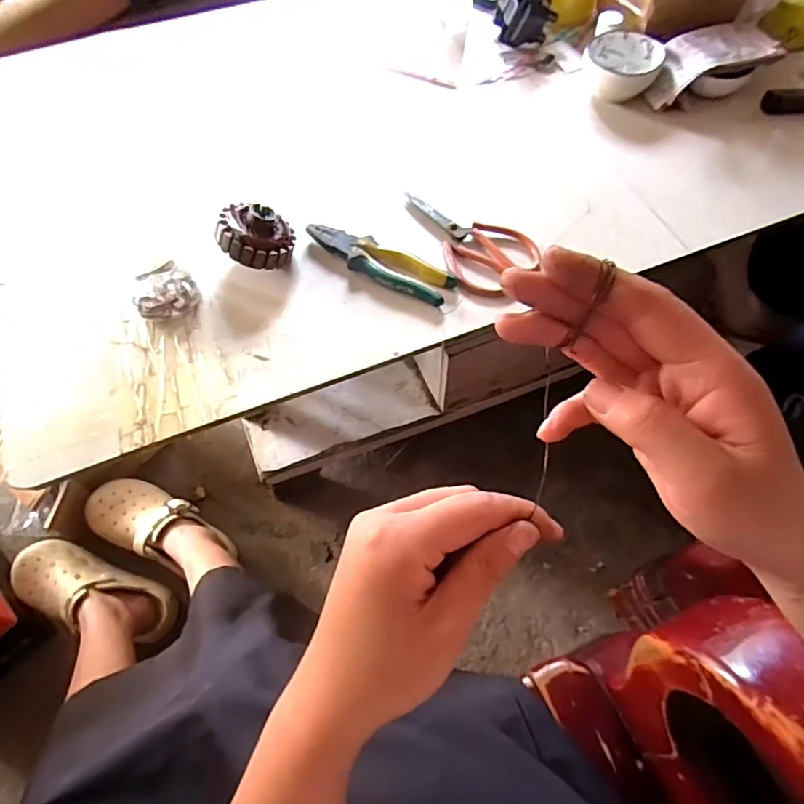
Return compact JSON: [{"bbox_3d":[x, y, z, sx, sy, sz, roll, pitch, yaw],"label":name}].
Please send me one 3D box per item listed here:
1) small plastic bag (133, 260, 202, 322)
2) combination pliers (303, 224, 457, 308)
[{"bbox_3d":[-0.271,-0.125,0.625,0.068,0.021,0.065,-30,65,-14],"label":"small plastic bag"},{"bbox_3d":[-0.029,-0.166,0.643,0.185,0.023,0.049,27,66,14],"label":"combination pliers"}]

